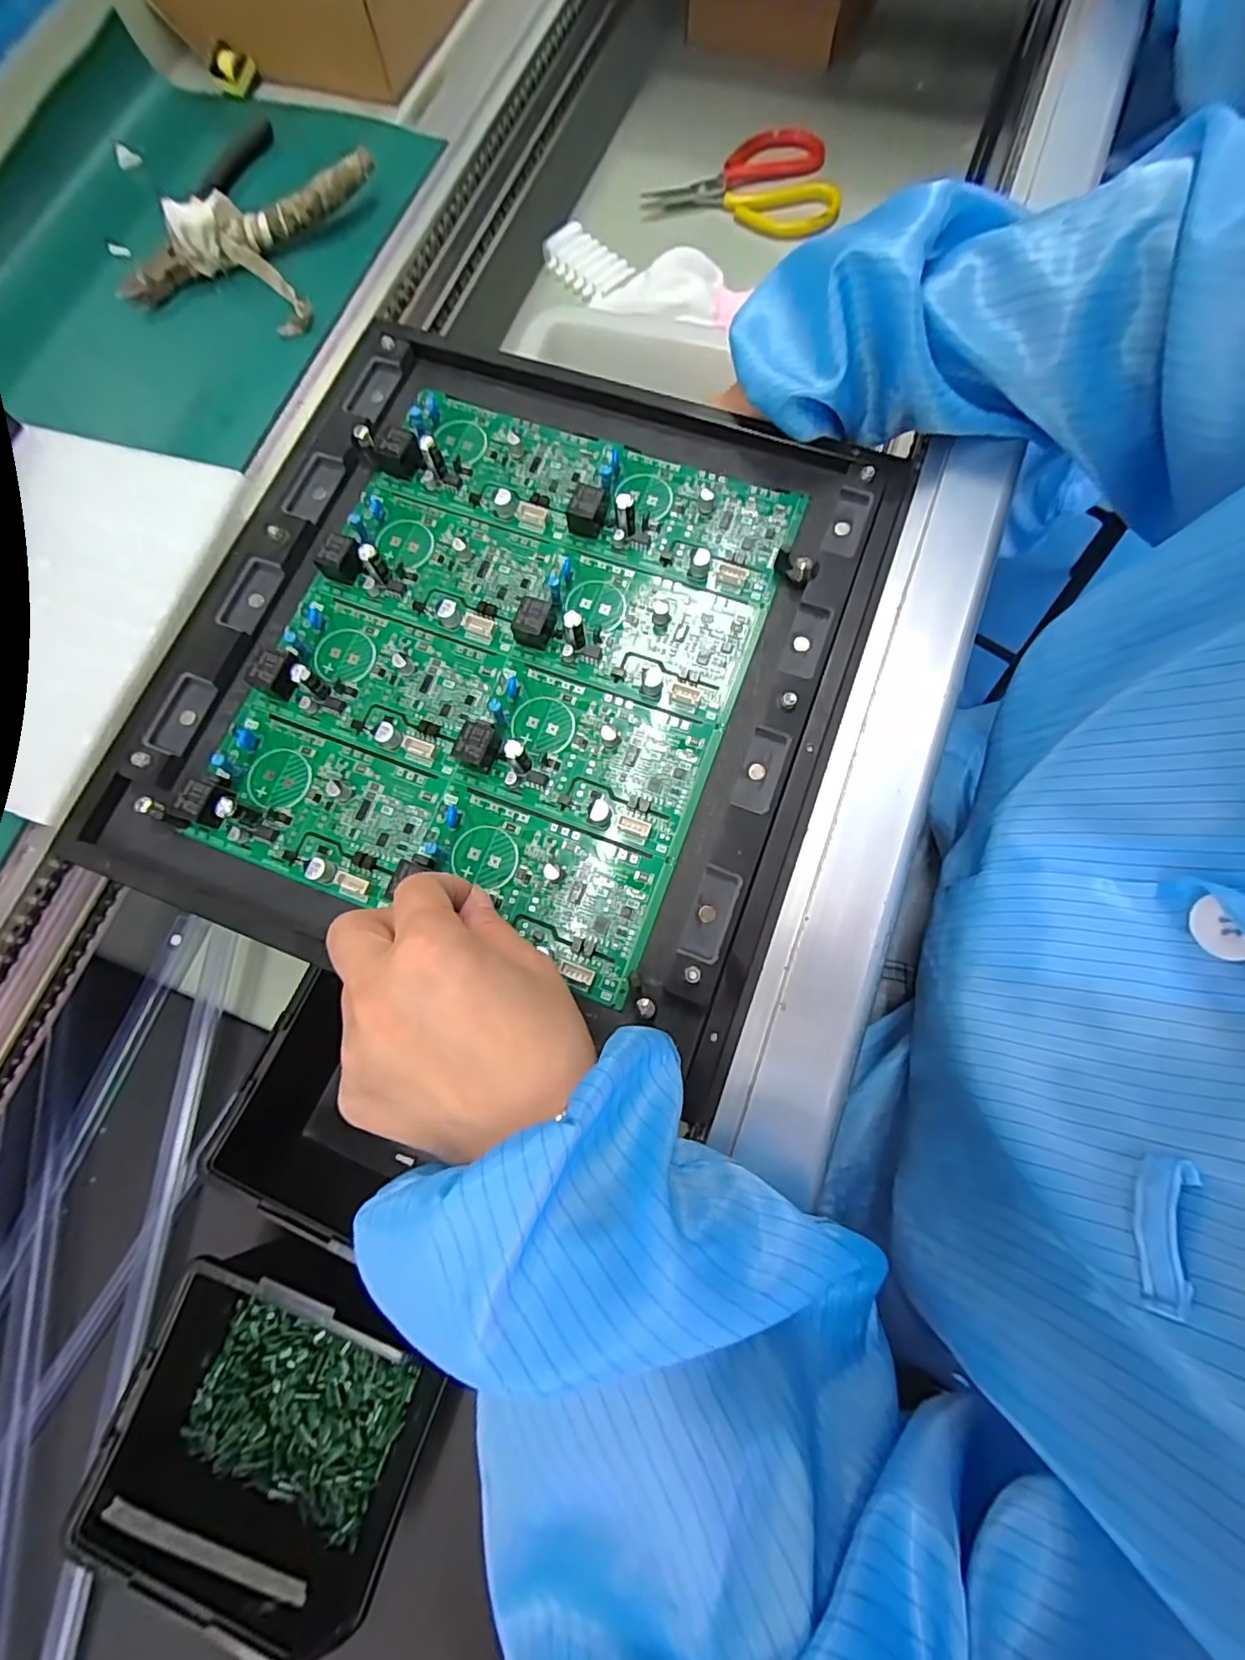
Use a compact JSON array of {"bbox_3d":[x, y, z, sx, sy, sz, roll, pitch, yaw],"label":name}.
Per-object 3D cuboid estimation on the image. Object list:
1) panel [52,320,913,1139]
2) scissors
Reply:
[{"bbox_3d":[-0.056,-0.089,0.292,0.320,0.019,0.328,20,78,5],"label":"panel"},{"bbox_3d":[0.106,-0.571,0.510,0.165,0.017,0.103,9,84,4],"label":"scissors"}]

